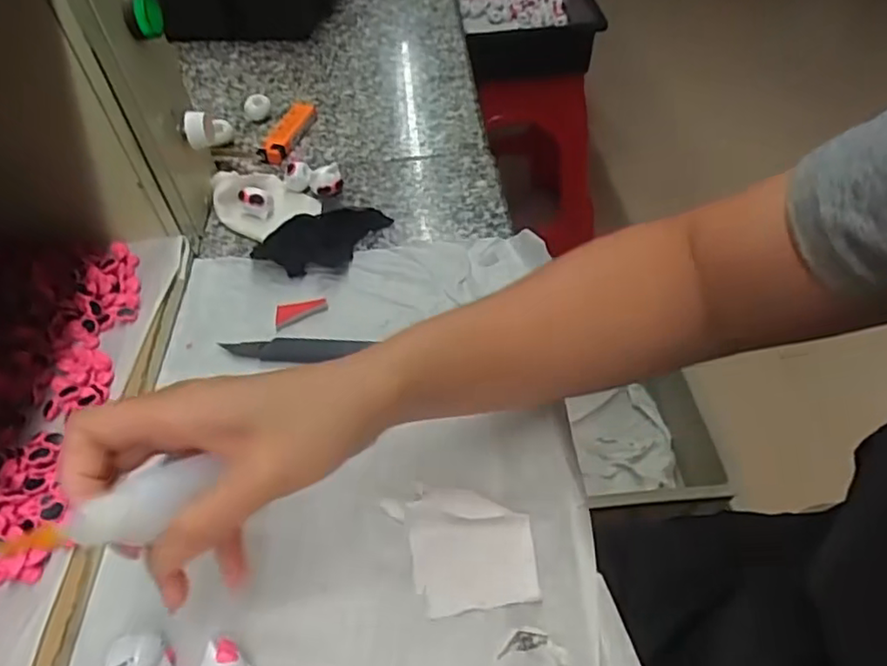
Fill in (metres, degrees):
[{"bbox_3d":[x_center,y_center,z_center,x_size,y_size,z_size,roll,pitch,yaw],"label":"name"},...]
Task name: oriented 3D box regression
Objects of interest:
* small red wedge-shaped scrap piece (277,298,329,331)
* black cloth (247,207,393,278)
[{"bbox_3d":[-0.092,-0.016,0.402,0.034,0.004,0.017,-24,51,-17],"label":"small red wedge-shaped scrap piece"},{"bbox_3d":[-0.083,-0.065,0.440,0.095,0.025,0.039,-13,49,-8],"label":"black cloth"}]

